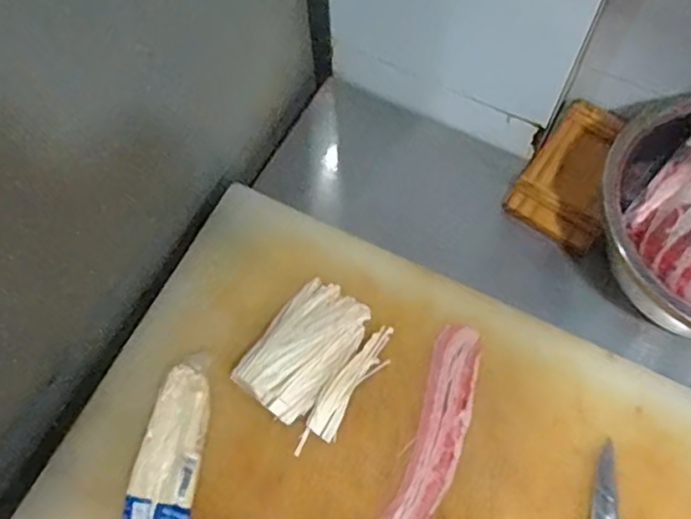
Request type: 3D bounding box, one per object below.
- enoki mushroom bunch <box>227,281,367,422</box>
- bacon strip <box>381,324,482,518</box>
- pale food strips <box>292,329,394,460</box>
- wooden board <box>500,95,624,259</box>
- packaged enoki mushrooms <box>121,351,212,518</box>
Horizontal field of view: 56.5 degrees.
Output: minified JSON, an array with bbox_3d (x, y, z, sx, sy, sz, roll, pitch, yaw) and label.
[{"bbox_3d":[-0.038,0.080,0.591,0.073,0.037,0.126,35,72,15],"label":"enoki mushroom bunch"},{"bbox_3d":[0.068,0.182,0.561,0.052,0.006,0.263,21,69,10],"label":"bacon strip"},{"bbox_3d":[0.002,0.120,0.588,0.030,0.011,0.137,32,71,14],"label":"pale food strips"},{"bbox_3d":[0.255,-0.098,0.694,0.097,0.027,0.169,32,71,14],"label":"wooden board"},{"bbox_3d":[-0.152,0.172,0.554,0.053,0.023,0.182,6,67,4],"label":"packaged enoki mushrooms"}]

